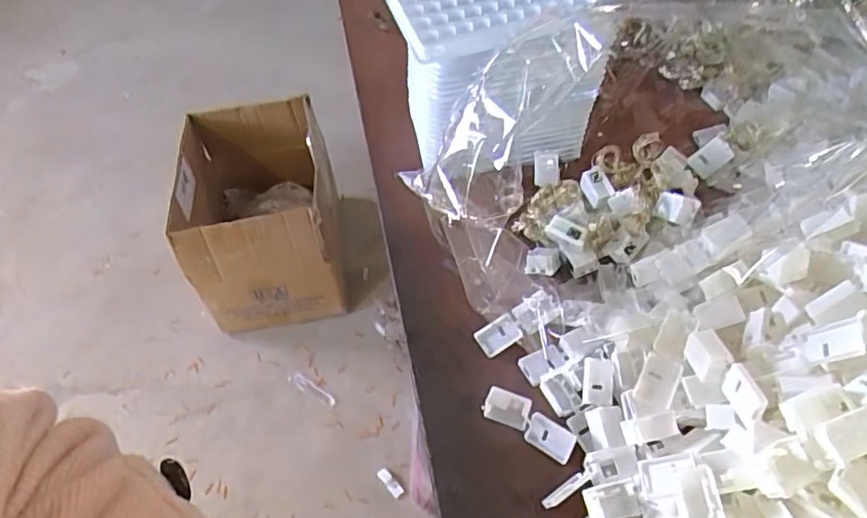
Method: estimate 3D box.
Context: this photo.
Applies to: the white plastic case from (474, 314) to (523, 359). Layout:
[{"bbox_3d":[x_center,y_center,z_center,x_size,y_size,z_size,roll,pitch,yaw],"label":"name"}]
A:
[{"bbox_3d":[0.042,0.050,0.381,0.028,0.005,0.019,-24,53,-13],"label":"white plastic case"}]

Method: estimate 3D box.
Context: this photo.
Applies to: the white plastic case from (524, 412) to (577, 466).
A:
[{"bbox_3d":[0.066,0.101,0.332,0.028,0.020,0.005,31,19,31],"label":"white plastic case"}]

